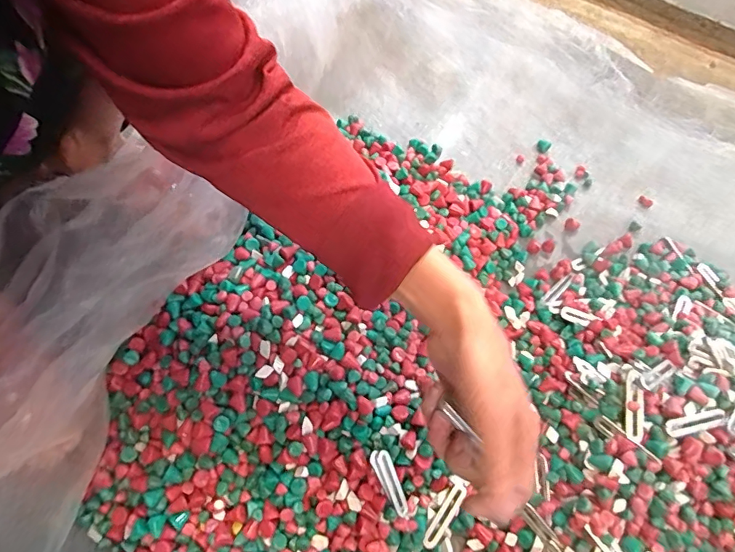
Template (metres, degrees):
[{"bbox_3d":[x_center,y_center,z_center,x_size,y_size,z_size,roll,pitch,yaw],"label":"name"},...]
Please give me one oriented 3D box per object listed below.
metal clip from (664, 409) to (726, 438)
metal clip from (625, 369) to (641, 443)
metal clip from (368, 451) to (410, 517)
[{"bbox_3d":[0.271,0.120,0.395,0.055,0.008,0.014,-14,66,-10],"label":"metal clip"},{"bbox_3d":[0.227,0.108,0.405,0.012,0.008,0.061,13,65,3],"label":"metal clip"},{"bbox_3d":[0.020,0.174,0.402,0.017,0.006,0.058,-24,90,-14],"label":"metal clip"}]

